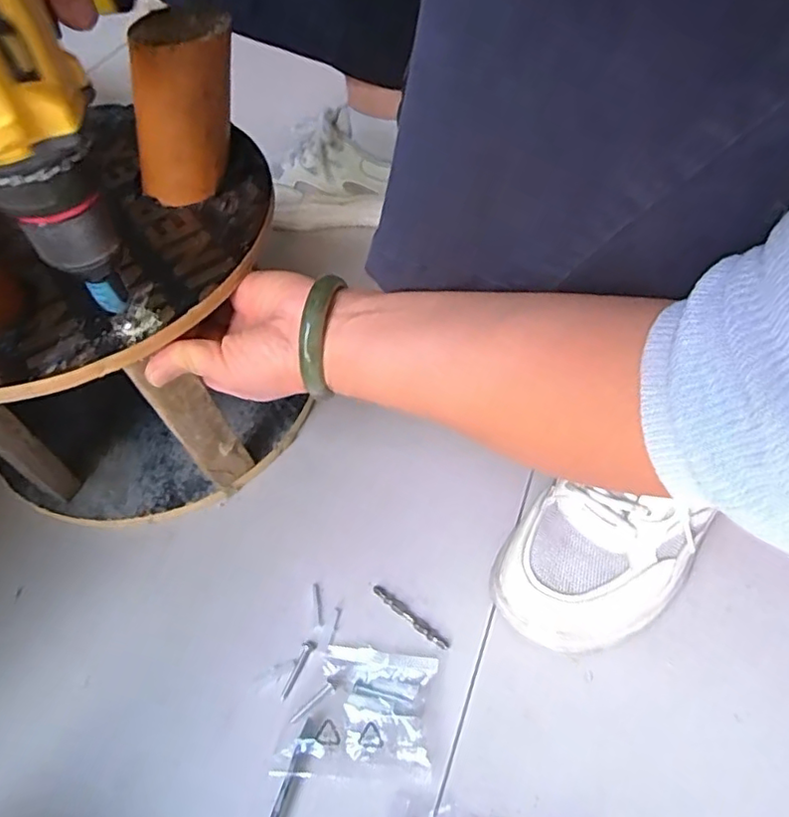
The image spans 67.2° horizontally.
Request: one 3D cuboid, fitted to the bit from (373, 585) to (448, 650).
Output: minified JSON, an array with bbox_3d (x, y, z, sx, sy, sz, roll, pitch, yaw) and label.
[{"bbox_3d":[0.009,0.138,0.395,0.062,0.005,0.008,33,64,27],"label":"bit"}]

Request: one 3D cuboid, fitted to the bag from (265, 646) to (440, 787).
[{"bbox_3d":[-0.022,0.183,0.359,0.087,0.021,0.070,0,54,7],"label":"bag"}]

